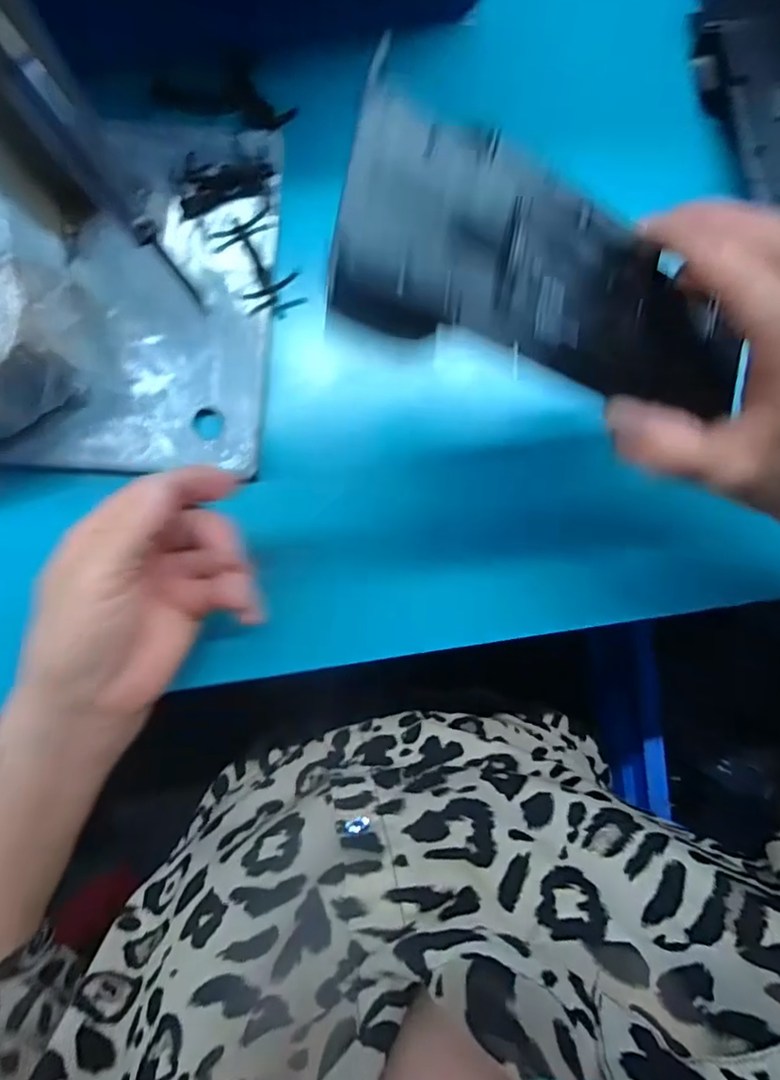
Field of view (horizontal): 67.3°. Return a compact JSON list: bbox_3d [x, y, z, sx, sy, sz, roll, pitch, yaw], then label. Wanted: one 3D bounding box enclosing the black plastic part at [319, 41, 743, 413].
[{"bbox_3d":[0.062,-0.090,0.206,0.169,0.009,0.067,9,87,-25],"label":"black plastic part"}]

